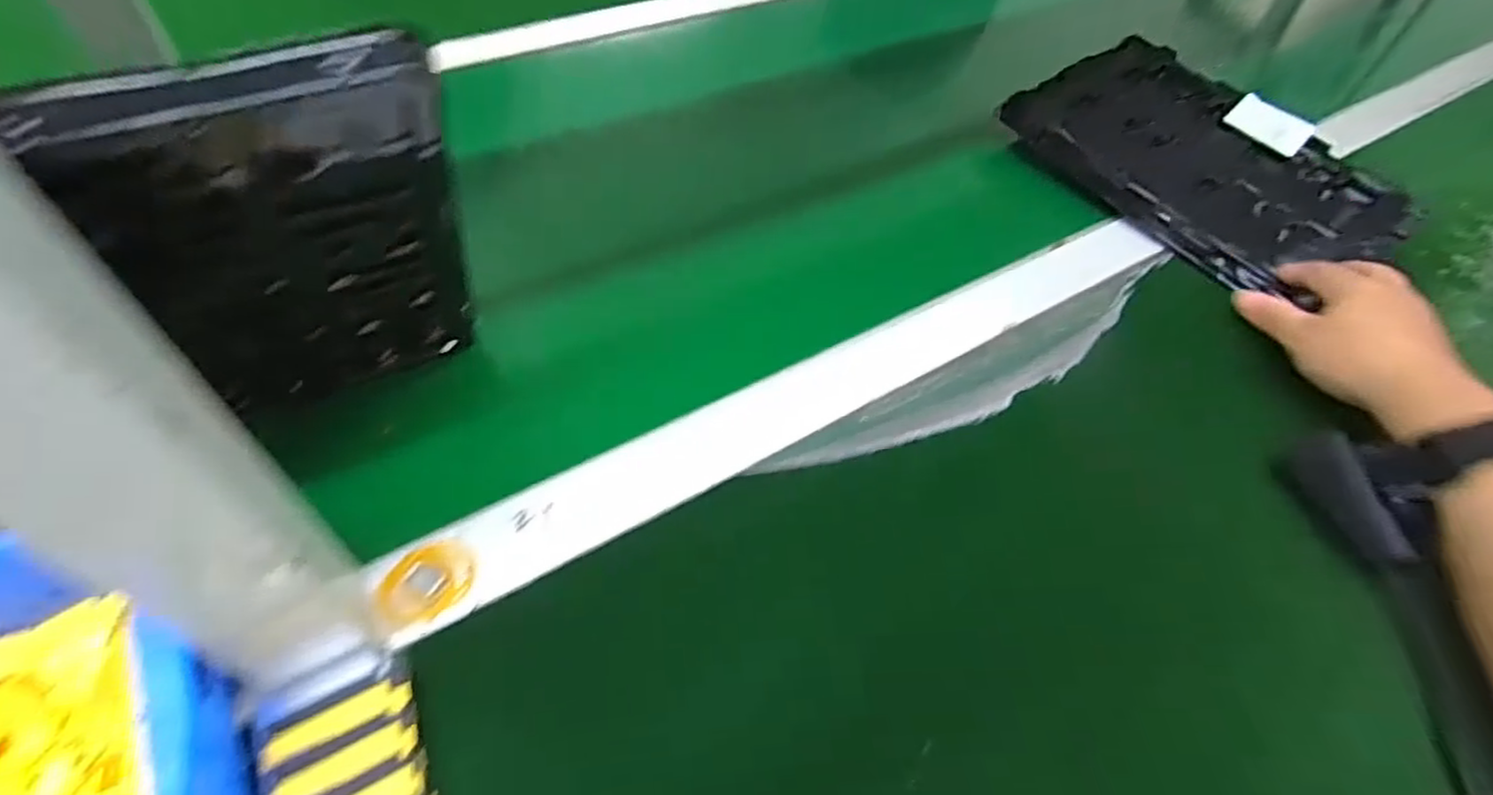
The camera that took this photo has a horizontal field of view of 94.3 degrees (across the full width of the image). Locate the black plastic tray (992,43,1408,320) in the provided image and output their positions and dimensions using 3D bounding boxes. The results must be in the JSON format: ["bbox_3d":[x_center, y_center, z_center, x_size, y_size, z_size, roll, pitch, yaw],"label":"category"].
[{"bbox_3d":[0.354,-0.183,0.537,0.209,0.037,0.252,-31,62,-25],"label":"black plastic tray"}]

